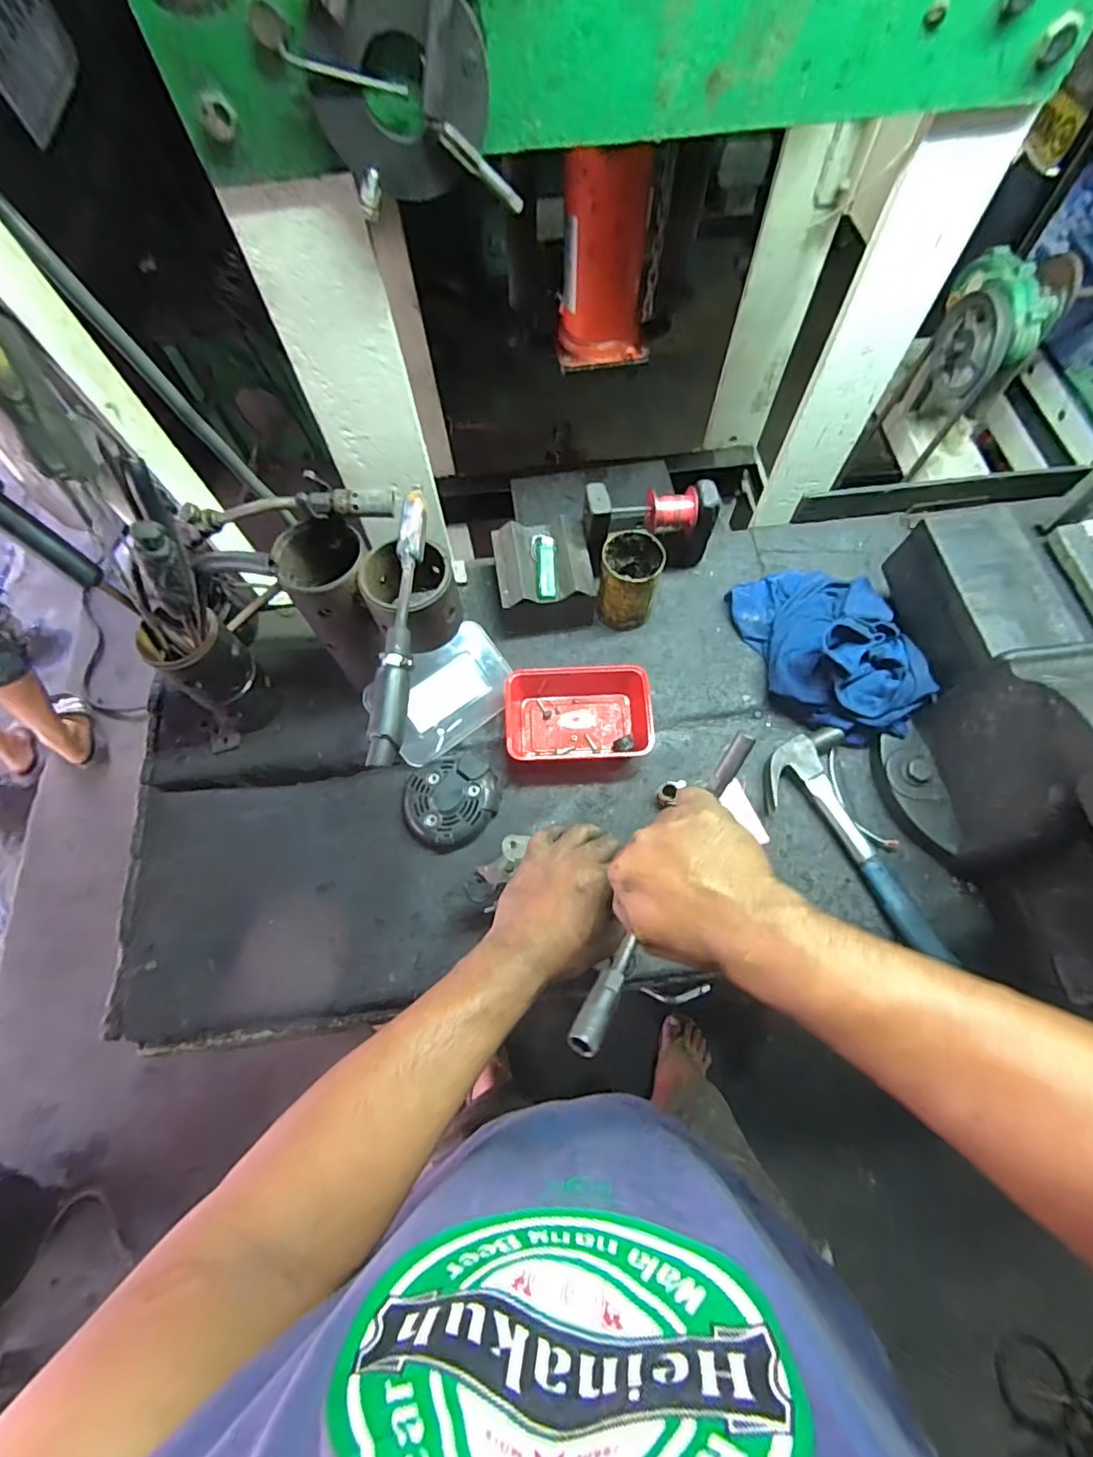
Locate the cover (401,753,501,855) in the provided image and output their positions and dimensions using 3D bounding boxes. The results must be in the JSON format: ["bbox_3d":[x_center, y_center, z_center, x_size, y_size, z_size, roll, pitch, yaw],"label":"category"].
[{"bbox_3d":[-0.114,0.091,0.689,0.116,0.040,0.105,-15,68,-5],"label":"cover"}]

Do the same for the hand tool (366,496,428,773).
[{"bbox_3d":[-0.129,-0.096,0.510,0.029,0.028,0.264,3,67,3],"label":"hand tool"}]

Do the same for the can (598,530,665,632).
[{"bbox_3d":[0.108,-0.191,0.740,0.074,0.118,0.077,-1,67,1],"label":"can"}]

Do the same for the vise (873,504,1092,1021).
[{"bbox_3d":[0.501,-0.004,0.551,0.208,0.250,0.525,-13,67,-4],"label":"vise"}]

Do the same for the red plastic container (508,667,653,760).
[{"bbox_3d":[0.039,-0.018,0.704,0.172,0.061,0.118,-3,67,0],"label":"red plastic container"}]

